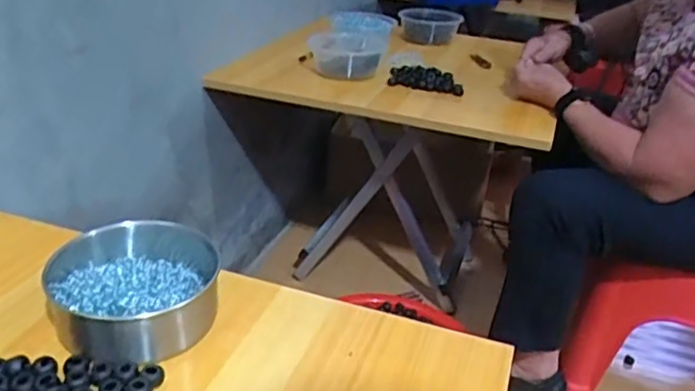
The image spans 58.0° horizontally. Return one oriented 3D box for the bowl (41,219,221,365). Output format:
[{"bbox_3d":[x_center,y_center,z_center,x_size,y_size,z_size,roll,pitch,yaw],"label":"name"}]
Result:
[{"bbox_3d":[-0.178,0.067,0.513,0.136,0.057,0.131,3,28,-3],"label":"bowl"}]

